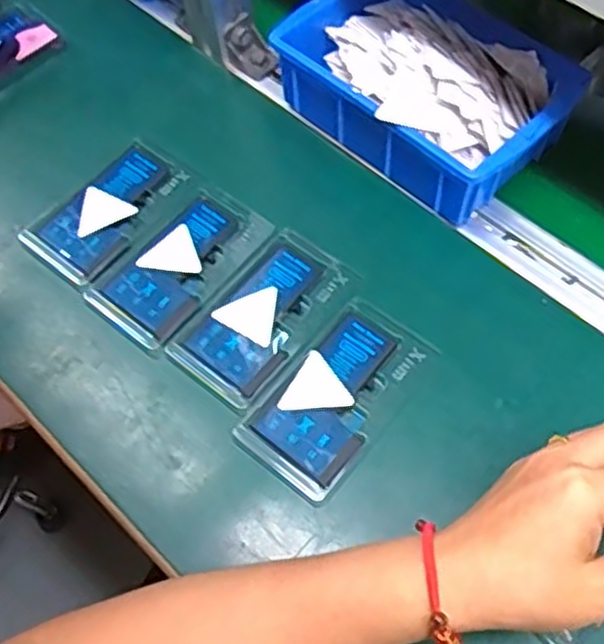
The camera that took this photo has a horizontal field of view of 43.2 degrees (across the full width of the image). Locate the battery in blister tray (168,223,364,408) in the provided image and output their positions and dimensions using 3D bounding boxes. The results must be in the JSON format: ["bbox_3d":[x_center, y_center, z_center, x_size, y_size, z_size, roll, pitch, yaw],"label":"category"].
[{"bbox_3d":[-0.024,-0.006,0.516,0.071,0.004,0.126,36,69,19],"label":"battery in blister tray"}]

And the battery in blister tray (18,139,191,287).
[{"bbox_3d":[-0.141,-0.081,0.568,0.069,0.019,0.119,33,68,18],"label":"battery in blister tray"}]

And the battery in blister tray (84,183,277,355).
[{"bbox_3d":[-0.083,-0.042,0.538,0.071,0.004,0.127,35,69,19],"label":"battery in blister tray"}]

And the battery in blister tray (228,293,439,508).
[{"bbox_3d":[0.023,0.045,0.483,0.071,0.006,0.126,36,69,19],"label":"battery in blister tray"}]

